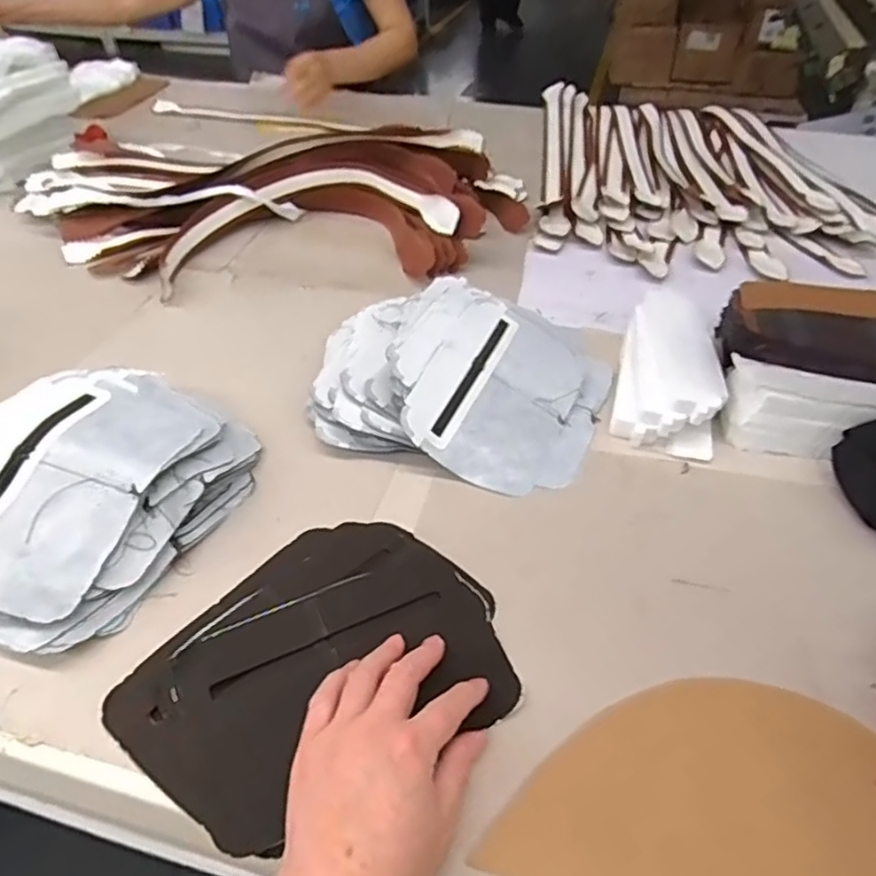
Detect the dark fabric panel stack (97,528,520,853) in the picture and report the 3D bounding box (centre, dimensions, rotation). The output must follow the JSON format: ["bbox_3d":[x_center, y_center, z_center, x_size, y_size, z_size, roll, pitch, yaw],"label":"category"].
[{"bbox_3d":[-0.067,0.144,0.417,0.196,0.023,0.220,29,52,27],"label":"dark fabric panel stack"}]

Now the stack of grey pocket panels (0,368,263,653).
[{"bbox_3d":[-0.269,0.039,0.498,0.186,0.079,0.251,19,46,19],"label":"stack of grey pocket panels"}]

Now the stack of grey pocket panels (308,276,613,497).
[{"bbox_3d":[0.019,-0.076,0.620,0.274,0.069,0.242,14,45,15],"label":"stack of grey pocket panels"}]

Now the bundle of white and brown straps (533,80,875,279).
[{"bbox_3d":[0.413,-0.392,0.963,0.513,0.055,0.554,5,45,6],"label":"bundle of white and brown straps"}]

